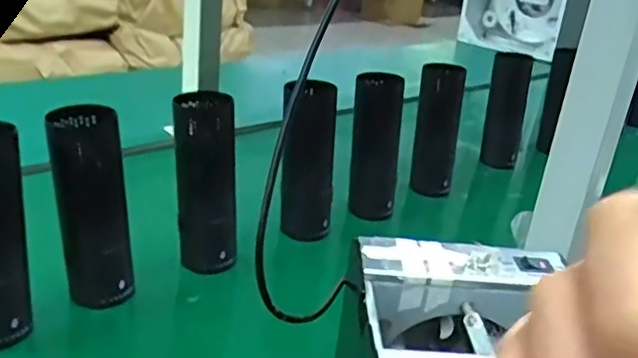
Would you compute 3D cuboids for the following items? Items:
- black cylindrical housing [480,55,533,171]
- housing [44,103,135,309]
[{"bbox_3d":[0.268,-0.098,0.920,0.062,0.160,0.053,14,25,13],"label":"black cylindrical housing"},{"bbox_3d":[-0.188,0.025,0.532,0.058,0.158,0.047,-5,26,-23],"label":"housing"}]

